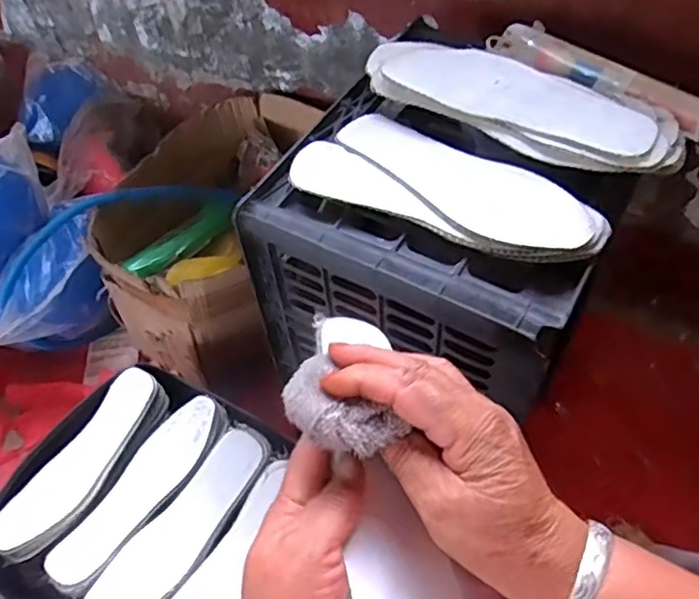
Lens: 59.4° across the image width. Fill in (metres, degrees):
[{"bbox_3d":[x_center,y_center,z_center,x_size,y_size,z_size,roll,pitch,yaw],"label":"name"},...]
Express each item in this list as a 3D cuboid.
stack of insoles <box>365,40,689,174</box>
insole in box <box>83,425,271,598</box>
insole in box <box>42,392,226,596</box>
[{"bbox_3d":[0.138,-0.166,0.520,0.281,0.039,0.100,20,56,18],"label":"stack of insoles"},{"bbox_3d":[-0.167,0.231,0.625,0.073,0.023,0.232,30,60,24],"label":"insole in box"},{"bbox_3d":[-0.227,0.200,0.666,0.076,0.034,0.227,29,59,23],"label":"insole in box"}]

